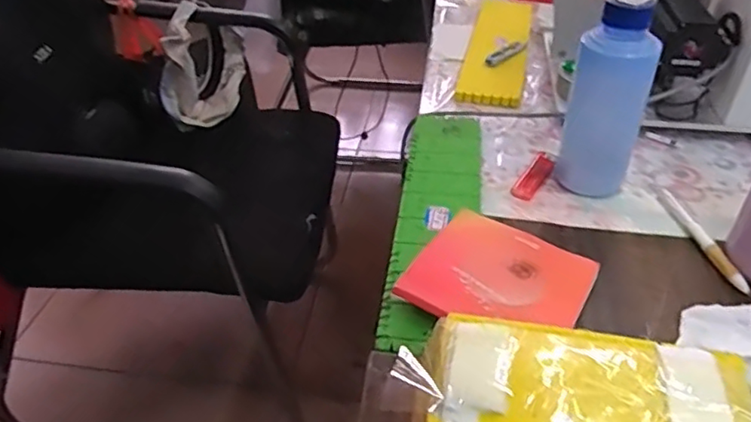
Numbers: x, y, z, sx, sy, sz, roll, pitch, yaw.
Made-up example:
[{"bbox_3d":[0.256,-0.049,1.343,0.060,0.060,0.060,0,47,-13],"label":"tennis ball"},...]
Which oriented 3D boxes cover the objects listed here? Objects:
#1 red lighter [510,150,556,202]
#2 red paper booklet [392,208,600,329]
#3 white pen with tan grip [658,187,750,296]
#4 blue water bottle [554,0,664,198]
[{"bbox_3d":[0.159,-0.035,0.600,0.024,0.009,0.075,23,43,27],"label":"red lighter"},{"bbox_3d":[0.097,0.051,0.461,0.123,0.007,0.125,27,42,20],"label":"red paper booklet"},{"bbox_3d":[0.284,0.019,0.528,0.015,0.010,0.141,-4,38,-5],"label":"white pen with tan grip"},{"bbox_3d":[0.212,-0.116,0.531,0.059,0.225,0.054,-12,39,-15],"label":"blue water bottle"}]

